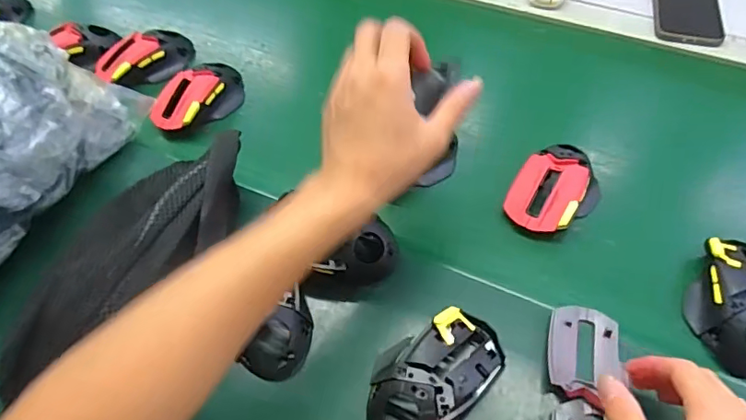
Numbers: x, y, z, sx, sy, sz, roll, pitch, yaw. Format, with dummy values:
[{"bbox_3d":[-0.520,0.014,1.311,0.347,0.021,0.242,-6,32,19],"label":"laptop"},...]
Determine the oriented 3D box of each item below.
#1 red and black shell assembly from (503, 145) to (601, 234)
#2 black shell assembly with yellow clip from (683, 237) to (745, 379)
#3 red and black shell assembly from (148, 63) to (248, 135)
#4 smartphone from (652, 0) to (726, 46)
[{"bbox_3d":[0.173,-0.018,0.499,0.076,0.040,0.100,29,60,22],"label":"red and black shell assembly"},{"bbox_3d":[0.300,0.074,0.428,0.068,0.037,0.117,17,56,15],"label":"black shell assembly with yellow clip"},{"bbox_3d":[-0.197,-0.128,0.595,0.061,0.039,0.111,28,60,21],"label":"red and black shell assembly"},{"bbox_3d":[0.406,-0.271,0.676,0.079,0.012,0.163,10,55,10],"label":"smartphone"}]

